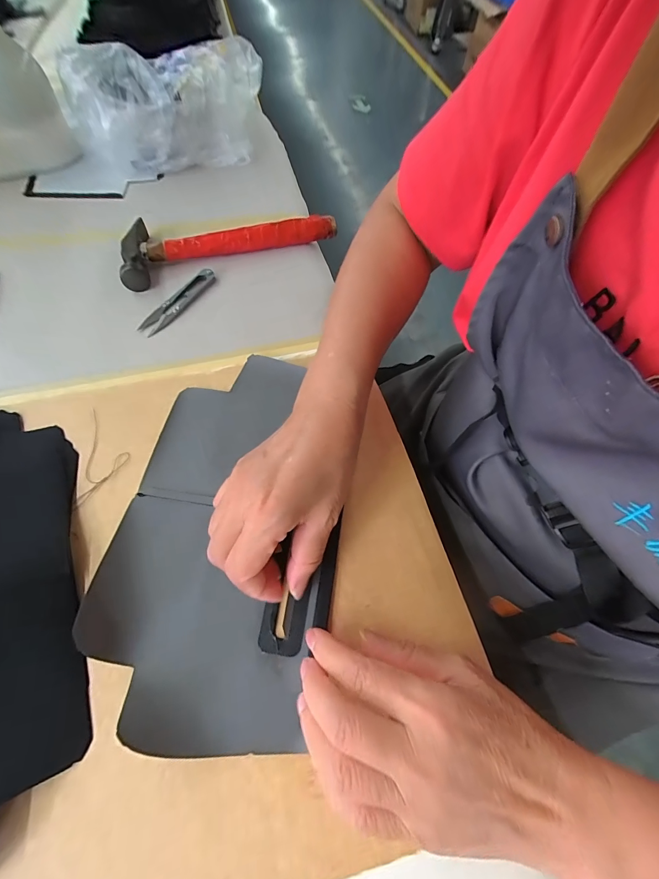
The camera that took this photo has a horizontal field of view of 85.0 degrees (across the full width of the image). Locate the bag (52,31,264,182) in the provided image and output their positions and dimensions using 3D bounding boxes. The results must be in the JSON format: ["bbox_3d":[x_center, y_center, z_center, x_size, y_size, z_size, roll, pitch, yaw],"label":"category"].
[{"bbox_3d":[-0.194,-0.443,0.484,0.266,0.114,0.110,-30,67,-18],"label":"bag"}]

